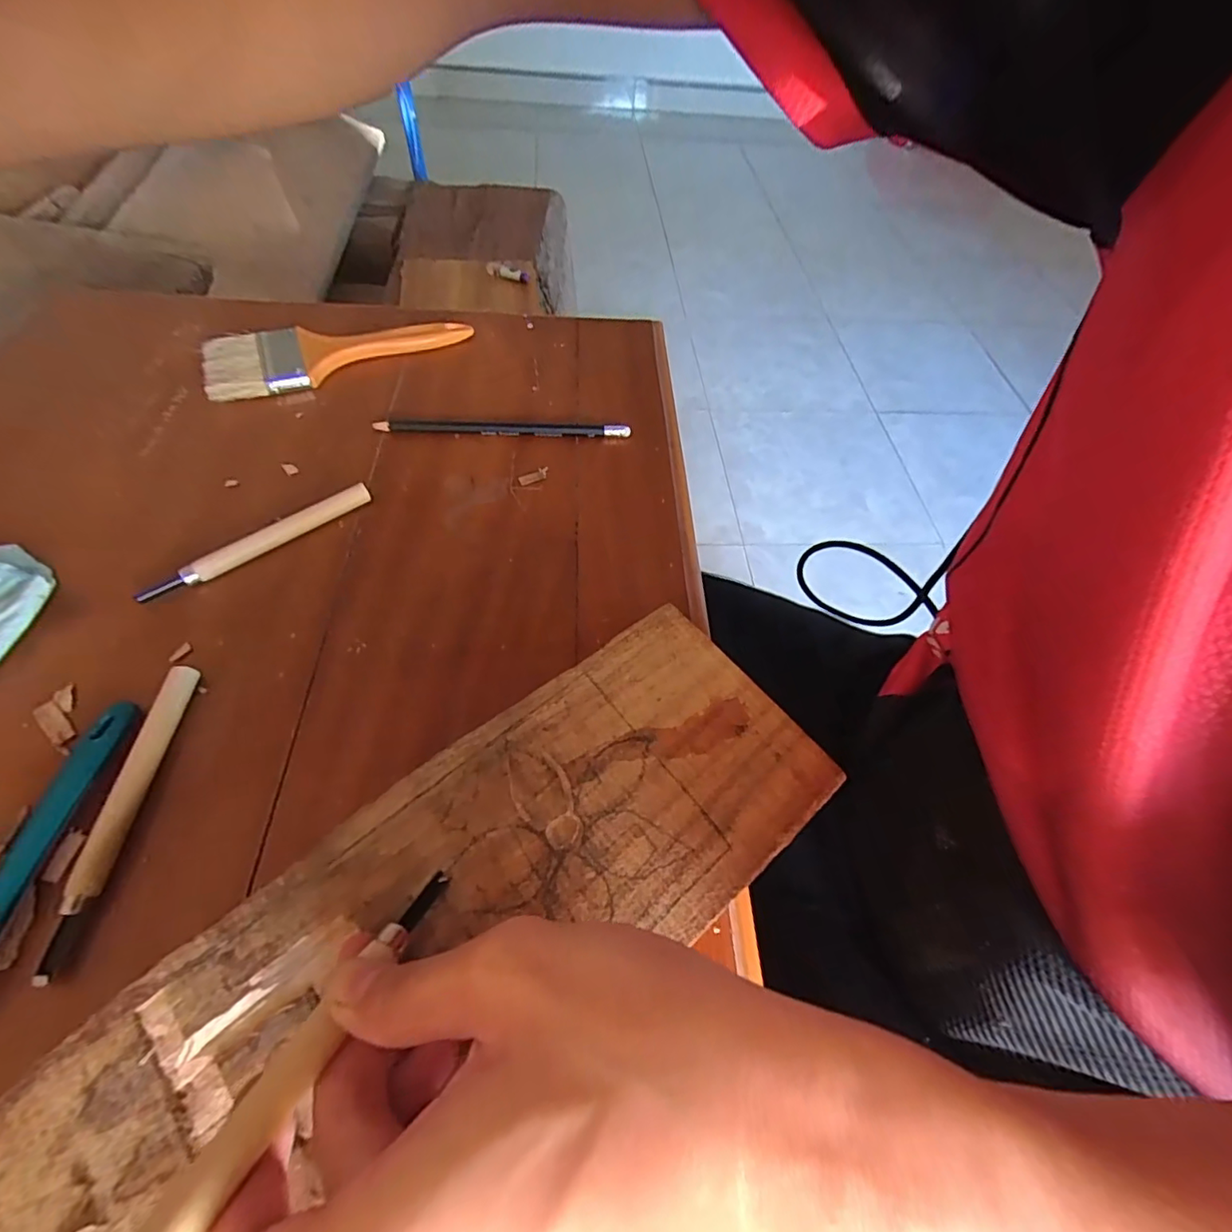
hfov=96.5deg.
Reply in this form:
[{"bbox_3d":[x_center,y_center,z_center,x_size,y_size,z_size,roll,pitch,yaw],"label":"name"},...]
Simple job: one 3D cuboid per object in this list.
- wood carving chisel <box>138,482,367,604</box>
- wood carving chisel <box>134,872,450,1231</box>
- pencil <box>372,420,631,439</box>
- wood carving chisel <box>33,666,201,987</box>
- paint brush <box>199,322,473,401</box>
[{"bbox_3d":[-0.203,-0.043,0.318,0.128,0.012,0.010,-36,66,-24],"label":"wood carving chisel"},{"bbox_3d":[-0.084,0.117,0.140,0.012,0.009,0.127,23,31,11],"label":"wood carving chisel"},{"bbox_3d":[-0.077,-0.130,0.382,0.172,0.008,0.010,0,57,-5],"label":"pencil"},{"bbox_3d":[-0.210,0.080,0.236,0.011,0.013,0.126,1,57,-4],"label":"wood carving chisel"},{"bbox_3d":[-0.205,-0.200,0.414,0.186,0.015,0.064,-17,60,-15],"label":"paint brush"}]

